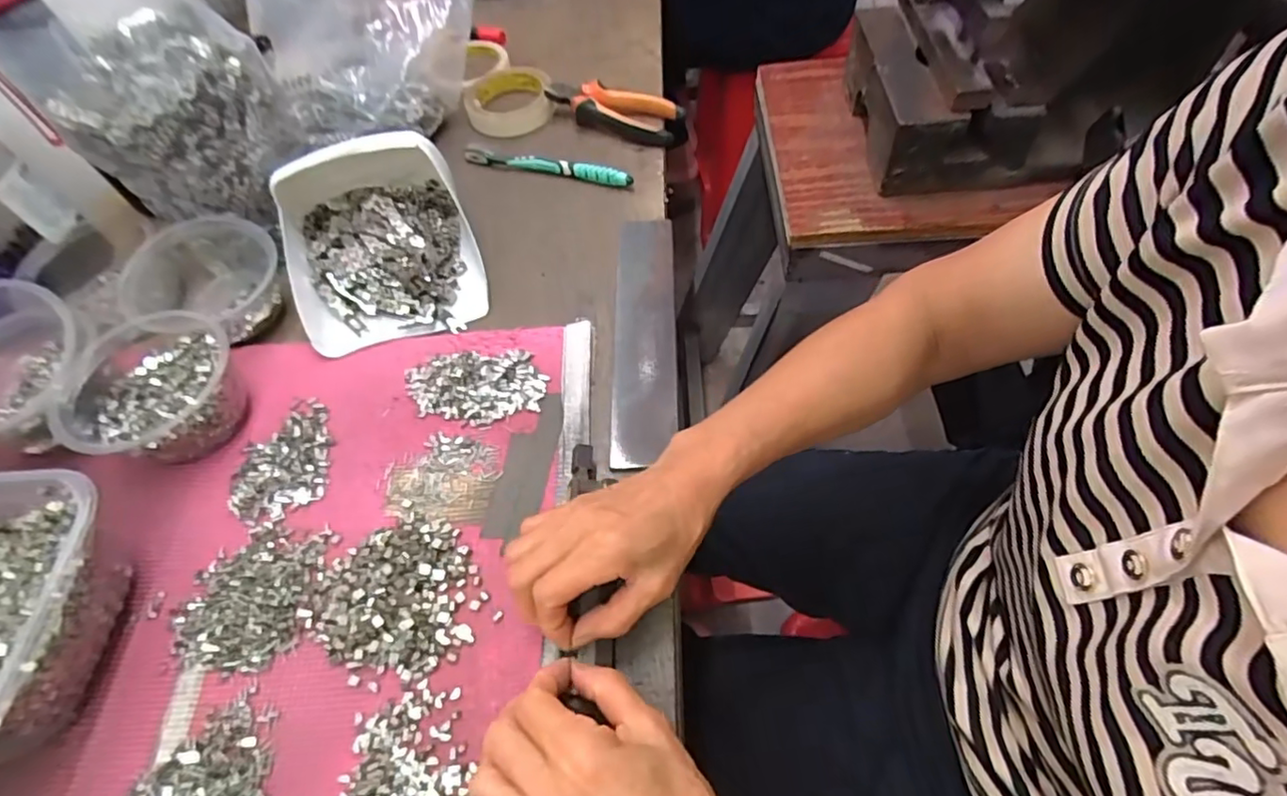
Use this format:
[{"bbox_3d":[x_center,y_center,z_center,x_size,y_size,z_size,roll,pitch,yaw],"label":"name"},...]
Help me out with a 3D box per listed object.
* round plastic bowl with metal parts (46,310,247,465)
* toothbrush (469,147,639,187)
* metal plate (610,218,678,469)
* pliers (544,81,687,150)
[{"bbox_3d":[-0.363,-0.005,0.454,0.124,0.056,0.113,-3,57,4],"label":"round plastic bowl with metal parts"},{"bbox_3d":[-0.098,-0.235,0.610,0.181,0.021,0.016,13,60,14],"label":"toothbrush"},{"bbox_3d":[0.001,-0.059,0.493,0.048,0.011,0.243,0,60,0],"label":"metal plate"},{"bbox_3d":[-0.035,-0.300,0.638,0.144,0.030,0.057,14,60,14],"label":"pliers"}]

